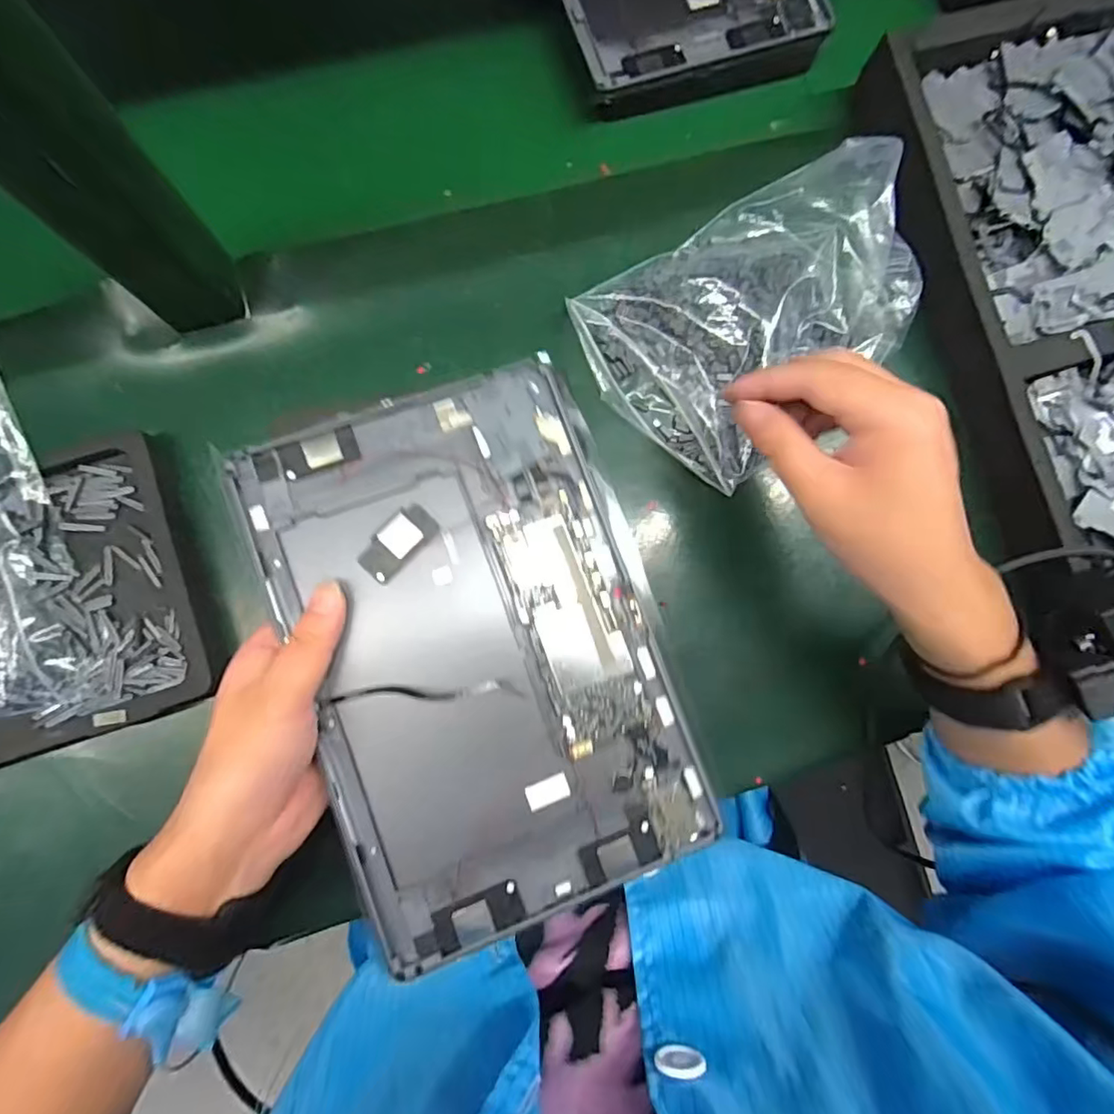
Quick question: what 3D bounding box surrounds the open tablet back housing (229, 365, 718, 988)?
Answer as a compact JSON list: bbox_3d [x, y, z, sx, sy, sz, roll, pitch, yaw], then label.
[{"bbox_3d":[-0.035,0.042,0.278,0.172,0.016,0.251,-18,85,-8],"label":"open tablet back housing"}]

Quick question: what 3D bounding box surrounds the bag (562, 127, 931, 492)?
[{"bbox_3d":[0.121,-0.140,0.332,0.190,0.059,0.147,-30,87,-9],"label":"bag"}]

